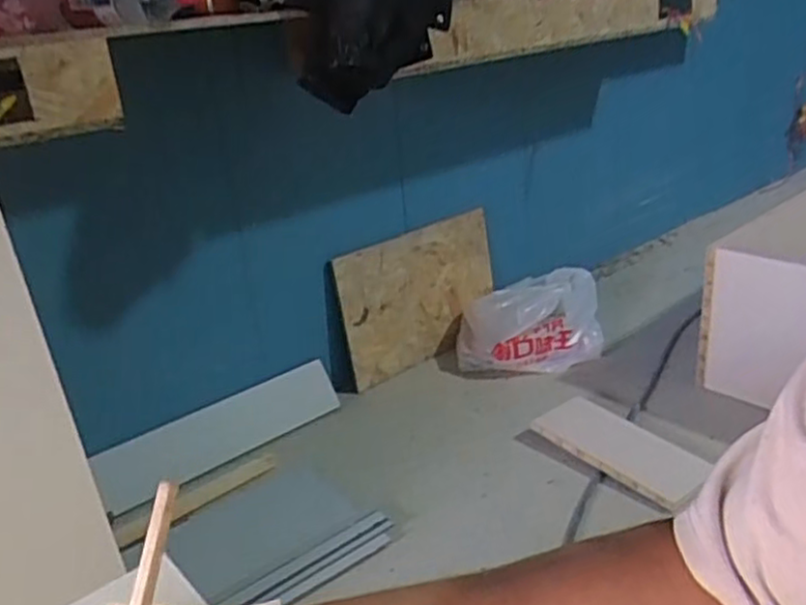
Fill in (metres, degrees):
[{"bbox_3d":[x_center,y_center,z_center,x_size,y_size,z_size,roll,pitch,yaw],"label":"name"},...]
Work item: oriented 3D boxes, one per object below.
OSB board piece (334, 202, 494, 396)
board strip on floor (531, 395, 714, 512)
[{"bbox_3d":[0.050,-0.024,1.683,0.447,0.294,0.020,-25,23,-34],"label":"OSB board piece"},{"bbox_3d":[0.386,0.257,1.314,0.160,0.021,0.309,-20,28,-32],"label":"board strip on floor"}]

